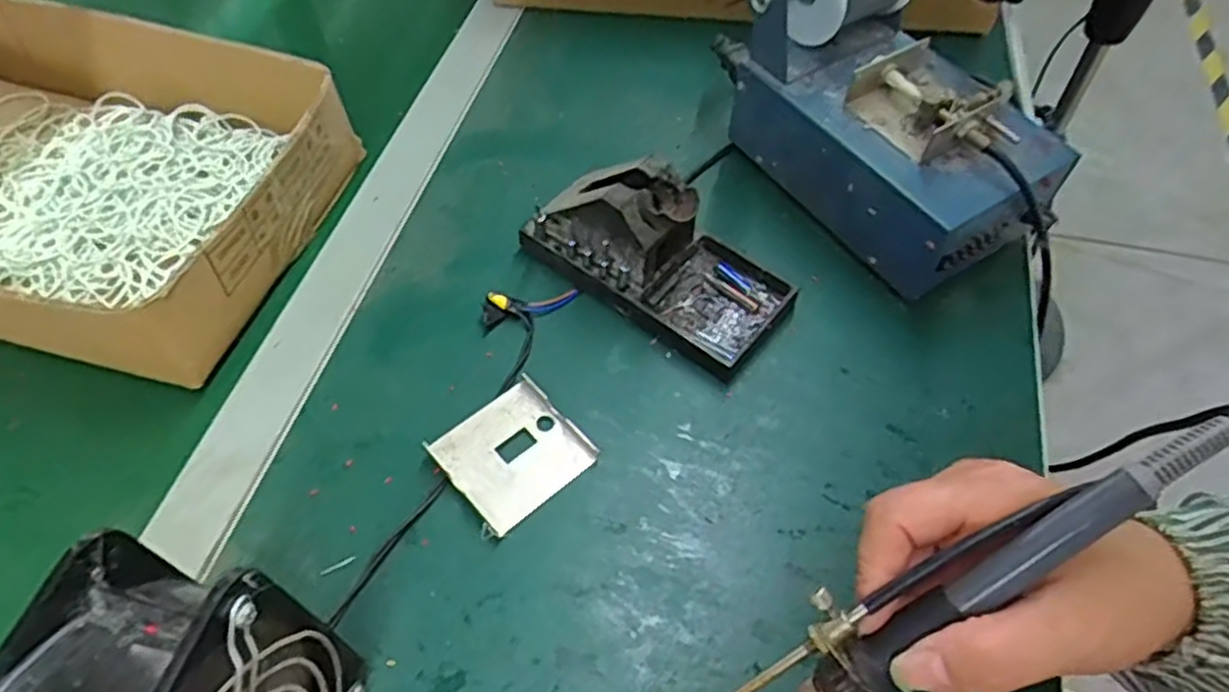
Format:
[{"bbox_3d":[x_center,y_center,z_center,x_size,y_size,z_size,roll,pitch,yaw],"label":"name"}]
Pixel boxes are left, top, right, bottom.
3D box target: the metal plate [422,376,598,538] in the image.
[{"bbox_3d":[-0.055,0.056,0.403,0.070,0.007,0.065,-39,63,-23],"label":"metal plate"}]

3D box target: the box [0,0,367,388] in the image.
[{"bbox_3d":[-0.411,-0.125,0.499,0.440,0.074,0.228,13,56,10],"label":"box"}]

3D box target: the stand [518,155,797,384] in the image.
[{"bbox_3d":[0.026,-0.061,0.446,0.154,0.070,0.074,33,62,21],"label":"stand"}]

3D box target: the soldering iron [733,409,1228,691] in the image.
[{"bbox_3d":[0.103,0.082,0.247,0.210,0.020,0.028,-39,58,13],"label":"soldering iron"}]

